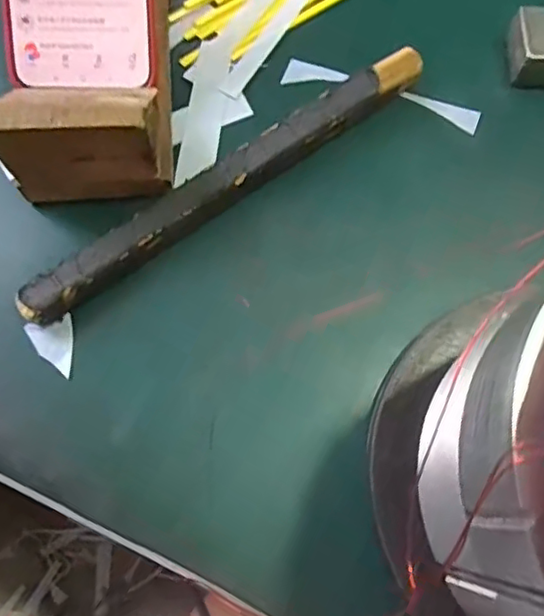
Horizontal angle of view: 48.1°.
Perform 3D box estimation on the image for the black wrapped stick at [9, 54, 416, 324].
[{"bbox_3d":[-0.022,-0.073,0.342,0.261,0.020,0.023,-36,74,-12],"label":"black wrapped stick"}]

